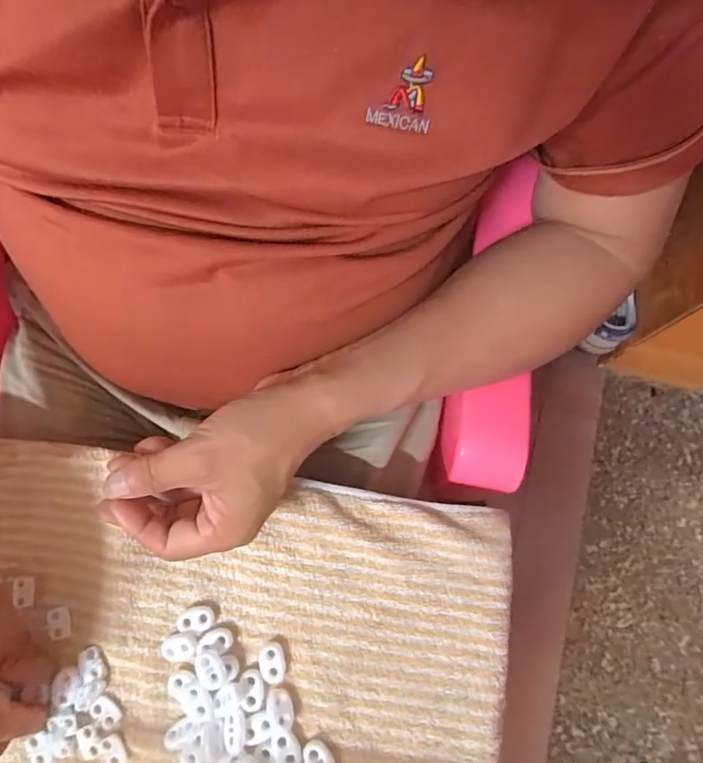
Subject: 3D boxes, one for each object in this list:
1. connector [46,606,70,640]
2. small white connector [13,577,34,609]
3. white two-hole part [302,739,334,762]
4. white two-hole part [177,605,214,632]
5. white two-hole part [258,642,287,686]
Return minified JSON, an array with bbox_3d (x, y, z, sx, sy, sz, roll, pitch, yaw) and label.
[{"bbox_3d":[-0.182,0.150,0.308,0.011,0.004,0.018,-16,77,-3],"label":"connector"},{"bbox_3d":[-0.205,0.132,0.311,0.011,0.004,0.017,-6,76,0],"label":"small white connector"},{"bbox_3d":[-0.019,0.220,0.289,0.015,0.004,0.022,-33,78,-6],"label":"white two-hole part"},{"bbox_3d":[-0.096,0.147,0.309,0.021,0.005,0.013,-6,76,0],"label":"white two-hole part"},{"bbox_3d":[-0.048,0.172,0.303,0.015,0.004,0.023,-11,76,-1],"label":"white two-hole part"}]

